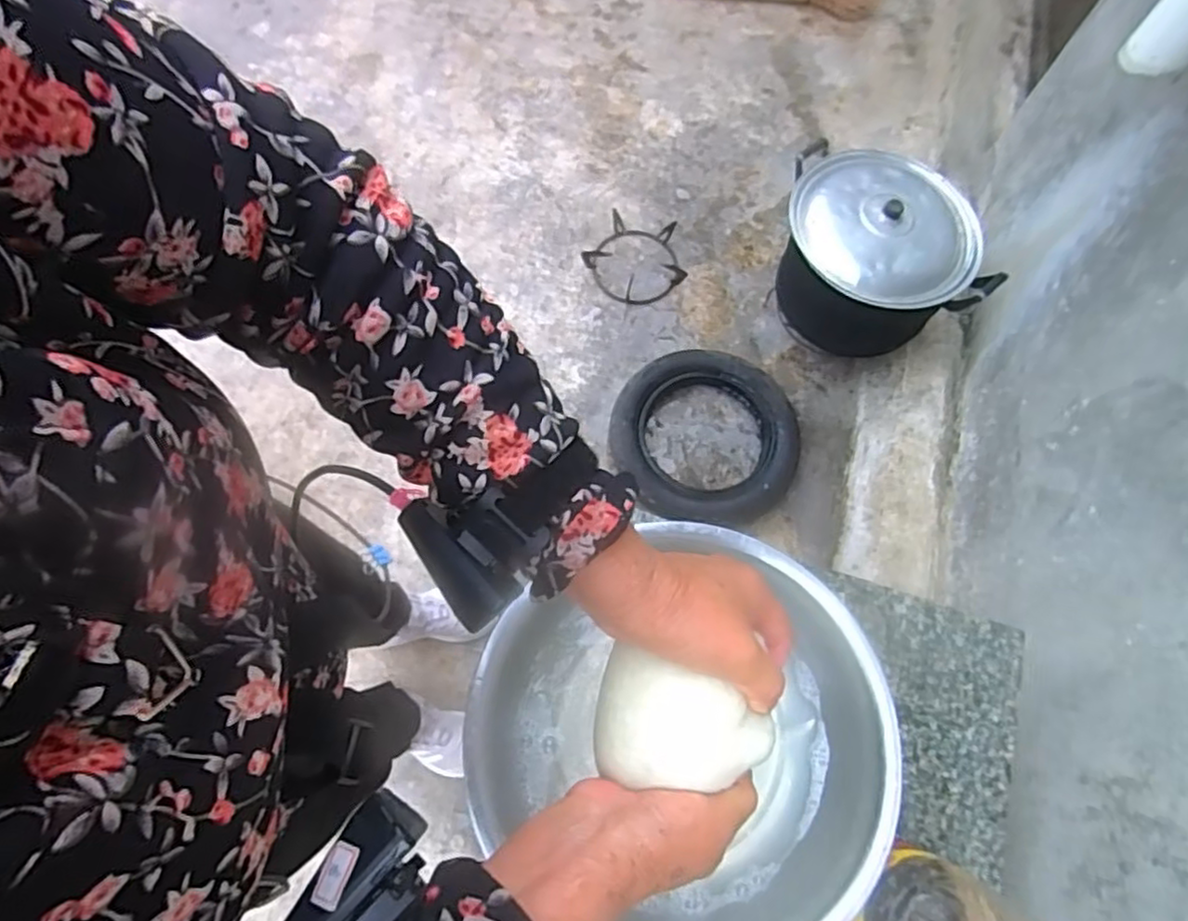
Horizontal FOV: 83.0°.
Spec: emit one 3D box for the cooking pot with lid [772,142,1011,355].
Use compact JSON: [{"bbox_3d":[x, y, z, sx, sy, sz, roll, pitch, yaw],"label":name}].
[{"bbox_3d":[0.500,-0.368,1.238,0.318,0.244,0.312,1,69,-2],"label":"cooking pot with lid"}]

